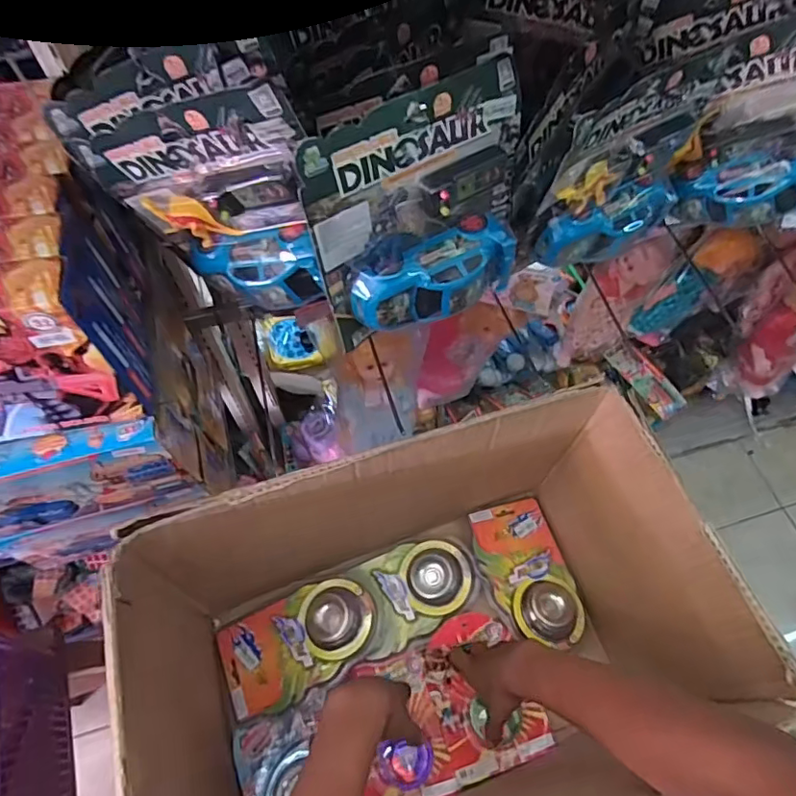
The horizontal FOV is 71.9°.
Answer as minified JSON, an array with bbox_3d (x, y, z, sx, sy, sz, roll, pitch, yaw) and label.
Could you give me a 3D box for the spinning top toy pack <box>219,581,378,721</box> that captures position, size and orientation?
[{"bbox_3d":[-0.115,0.283,0.639,0.181,0.051,0.106,-21,65,-13],"label":"spinning top toy pack"}]

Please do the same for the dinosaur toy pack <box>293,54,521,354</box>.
[{"bbox_3d":[0.030,-0.147,0.463,0.192,0.178,0.087,-32,68,-18],"label":"dinosaur toy pack"}]

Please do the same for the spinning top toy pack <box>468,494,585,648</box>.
[{"bbox_3d":[0.162,0.215,0.684,0.109,0.037,0.177,-15,63,-10],"label":"spinning top toy pack"}]

